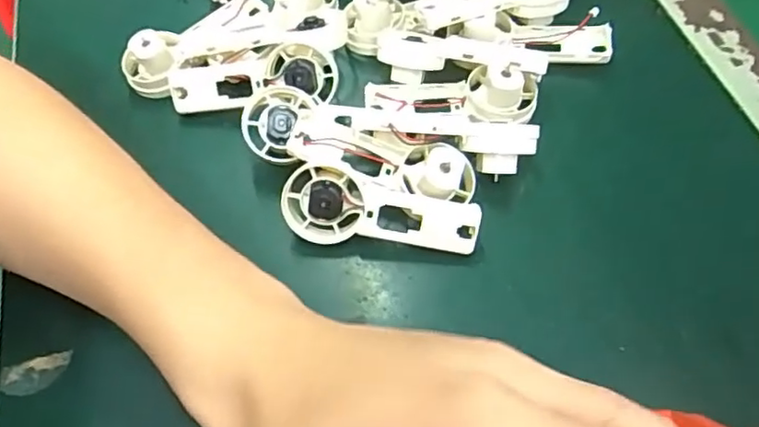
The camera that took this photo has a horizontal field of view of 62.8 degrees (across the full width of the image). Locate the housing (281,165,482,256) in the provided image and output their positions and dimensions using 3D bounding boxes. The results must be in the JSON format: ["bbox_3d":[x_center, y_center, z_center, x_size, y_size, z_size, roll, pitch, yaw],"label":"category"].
[{"bbox_3d":[0.001,-0.003,0.301,0.092,0.023,0.036,6,101,8],"label":"housing"}]

